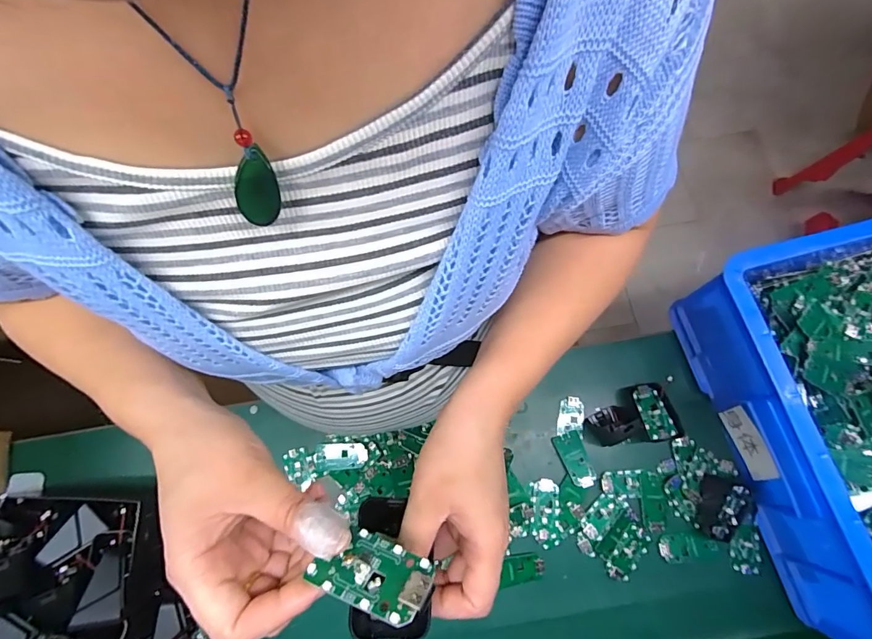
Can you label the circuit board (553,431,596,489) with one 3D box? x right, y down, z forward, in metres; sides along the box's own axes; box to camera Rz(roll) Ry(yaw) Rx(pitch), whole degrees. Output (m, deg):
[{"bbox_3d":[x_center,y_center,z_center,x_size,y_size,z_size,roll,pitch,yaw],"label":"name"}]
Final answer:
[{"bbox_3d":[0.169,0.170,0.519,0.033,0.006,0.064,-17,75,-3],"label":"circuit board"}]

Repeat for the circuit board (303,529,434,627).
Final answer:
[{"bbox_3d":[-0.030,0.116,0.199,0.059,0.004,0.032,4,32,32],"label":"circuit board"}]

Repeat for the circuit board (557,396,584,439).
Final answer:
[{"bbox_3d":[0.170,0.122,0.538,0.030,0.007,0.049,9,75,4],"label":"circuit board"}]

